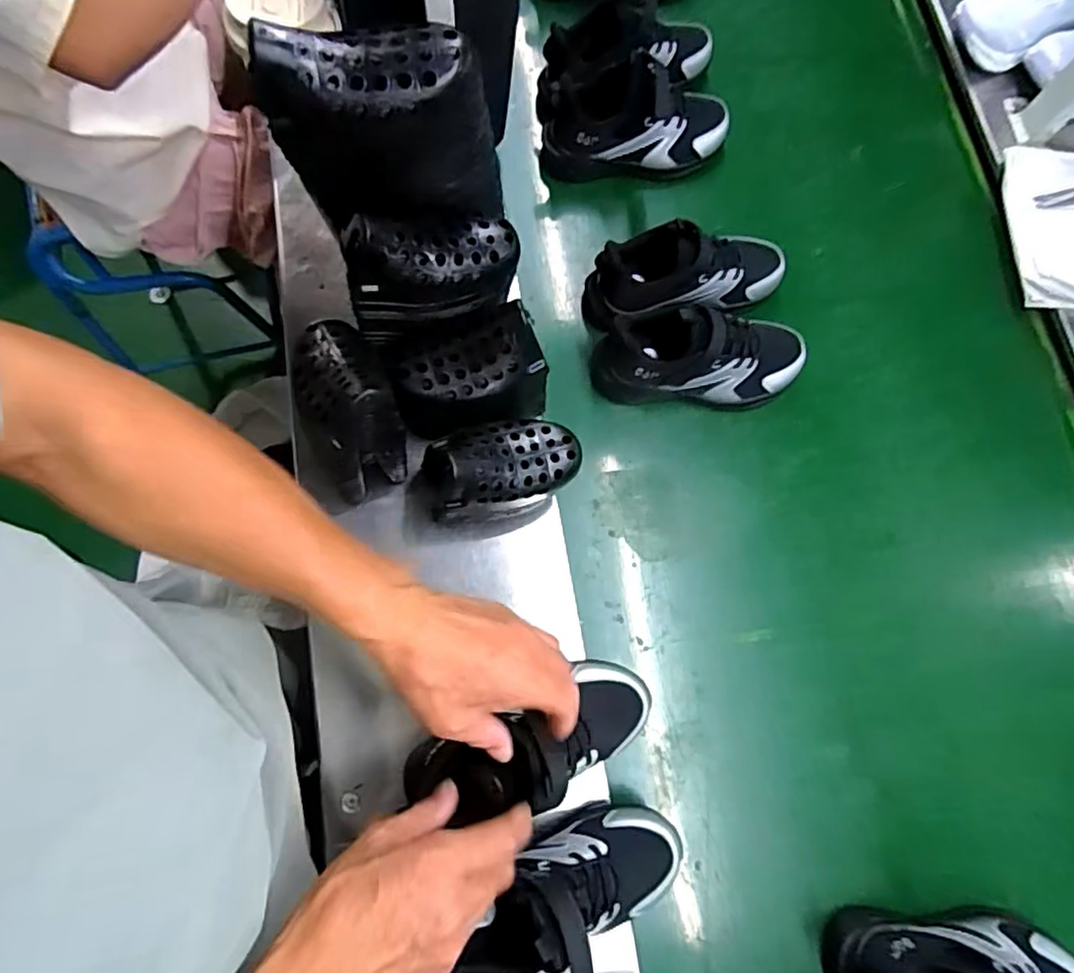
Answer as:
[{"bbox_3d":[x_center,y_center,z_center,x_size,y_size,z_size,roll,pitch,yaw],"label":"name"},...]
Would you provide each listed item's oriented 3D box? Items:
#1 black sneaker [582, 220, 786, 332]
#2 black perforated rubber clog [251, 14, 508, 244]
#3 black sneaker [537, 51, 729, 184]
[{"bbox_3d":[0.154,-0.213,0.633,0.203,0.107,0.071,-13,75,-6],"label":"black sneaker"},{"bbox_3d":[-0.109,-0.263,0.477,0.154,0.140,0.066,3,74,-1],"label":"black perforated rubber clog"},{"bbox_3d":[0.108,-0.403,0.693,0.208,0.106,0.107,8,74,0],"label":"black sneaker"}]

